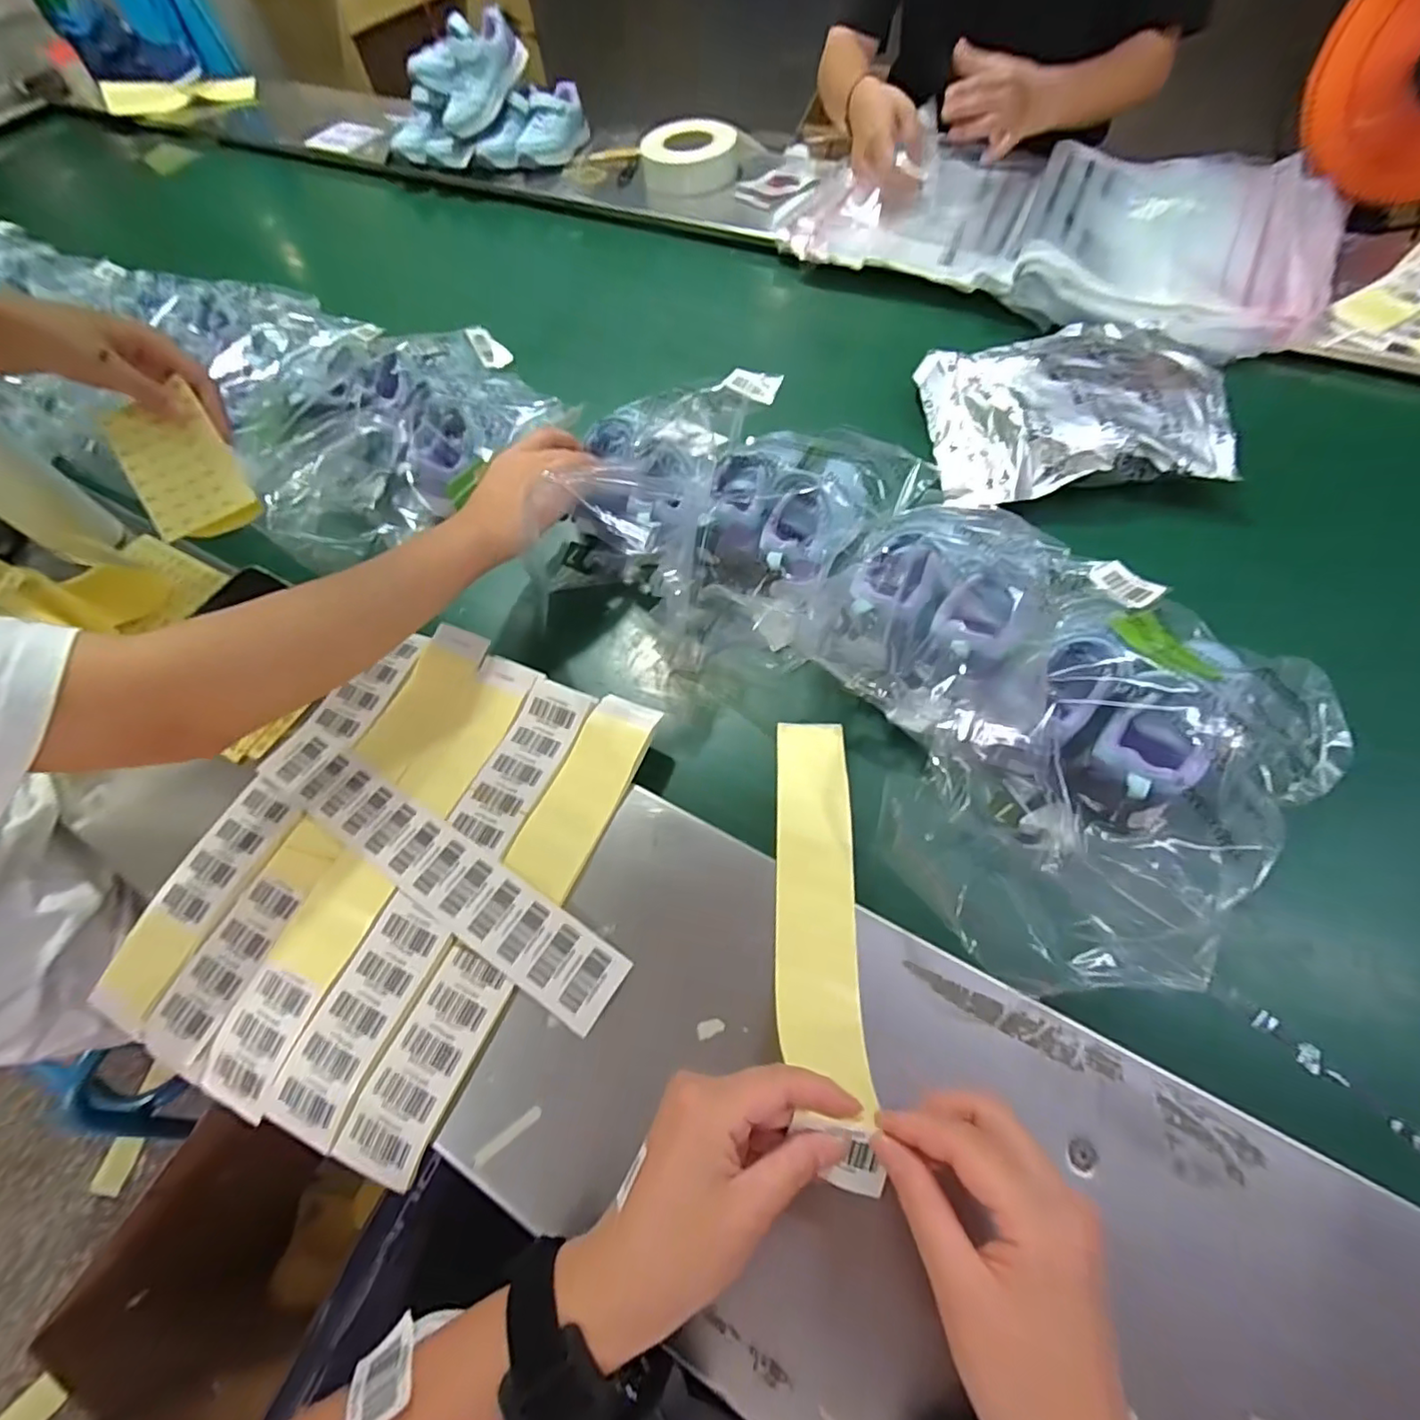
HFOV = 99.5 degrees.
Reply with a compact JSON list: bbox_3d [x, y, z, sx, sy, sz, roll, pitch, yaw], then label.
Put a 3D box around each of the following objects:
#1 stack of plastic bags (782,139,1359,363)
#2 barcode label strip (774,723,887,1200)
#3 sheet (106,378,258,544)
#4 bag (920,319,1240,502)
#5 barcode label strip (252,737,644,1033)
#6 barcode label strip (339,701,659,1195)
[{"bbox_3d":[0.402,-0.594,0.739,0.626,0.050,0.304,21,64,16],"label":"stack of plastic bags"},{"bbox_3d":[0.069,0.118,0.377,0.053,0.042,0.282,0,54,4],"label":"barcode label strip"},{"bbox_3d":[-0.419,-0.191,0.478,0.078,0.030,0.106,-30,91,-5],"label":"sheet"},{"bbox_3d":[0.357,-0.310,0.601,0.264,0.054,0.225,-4,60,2],"label":"bag"},{"bbox_3d":[-0.195,0.105,0.420,0.319,0.006,0.052,29,67,19],"label":"barcode label strip"},{"bbox_3d":[-0.128,0.131,0.407,0.053,0.010,0.326,21,66,13],"label":"barcode label strip"}]

